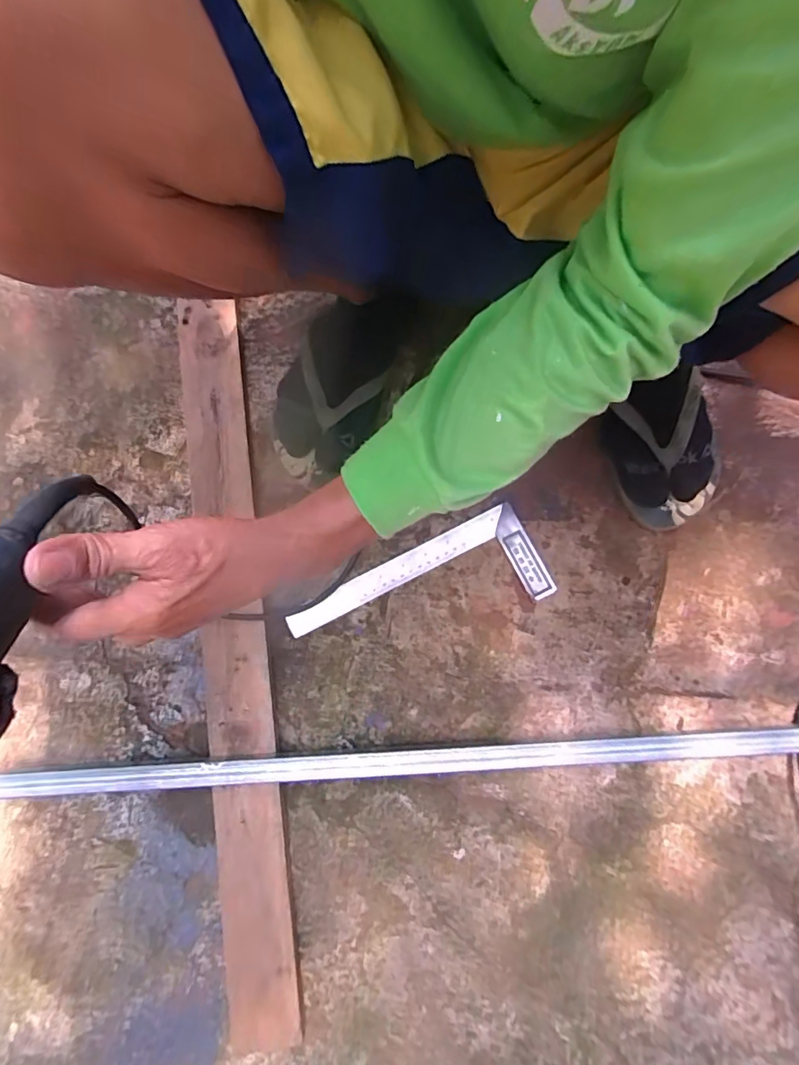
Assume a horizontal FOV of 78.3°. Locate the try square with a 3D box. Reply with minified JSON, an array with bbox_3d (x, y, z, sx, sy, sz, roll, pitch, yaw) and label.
[{"bbox_3d":[0.021,0.067,0.486,0.248,0.010,0.097,-26,80,-5],"label":"try square"}]

